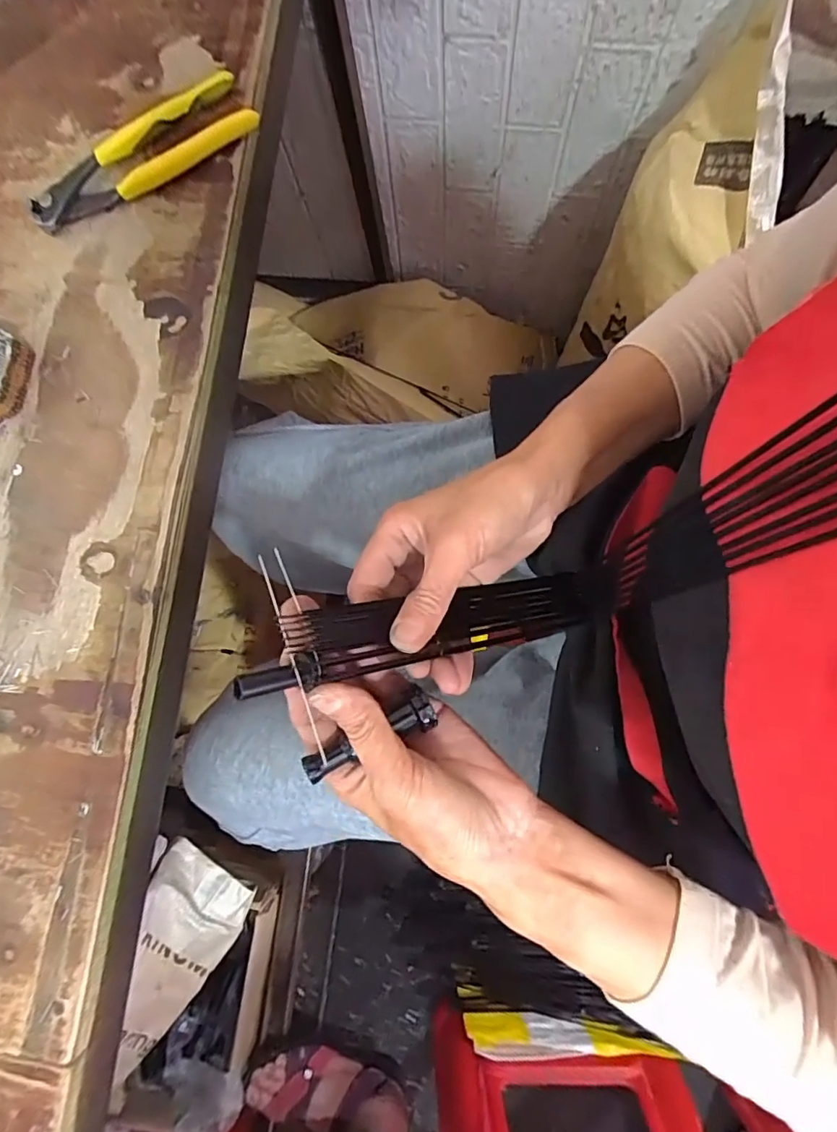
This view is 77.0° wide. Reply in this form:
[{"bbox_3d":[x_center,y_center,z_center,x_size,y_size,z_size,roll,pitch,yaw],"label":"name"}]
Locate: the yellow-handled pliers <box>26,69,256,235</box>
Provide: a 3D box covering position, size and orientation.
[{"bbox_3d":[-0.194,-0.281,0.363,0.169,0.019,0.052,-22,81,8],"label":"yellow-handled pliers"}]

